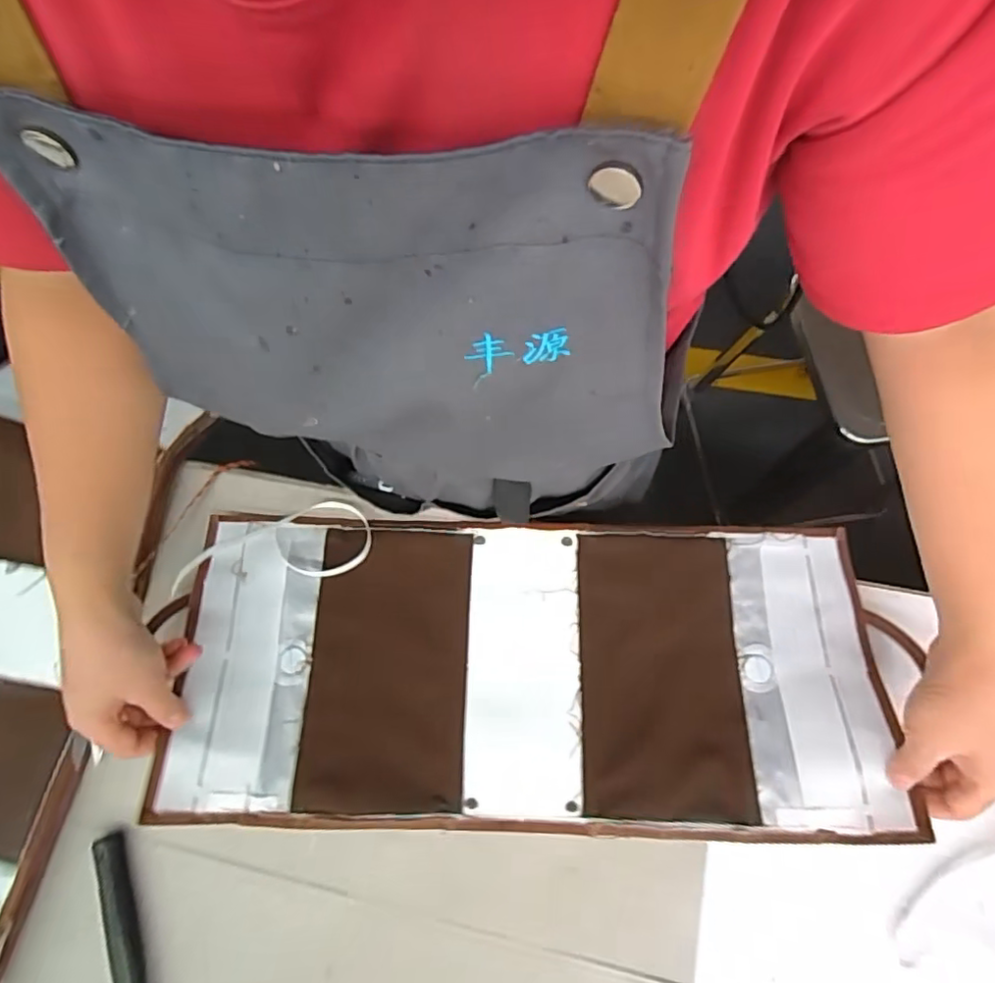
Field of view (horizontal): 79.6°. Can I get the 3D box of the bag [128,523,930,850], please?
[{"bbox_3d":[0.020,0.132,0.451,0.525,0.063,0.231,1,74,2],"label":"bag"}]

